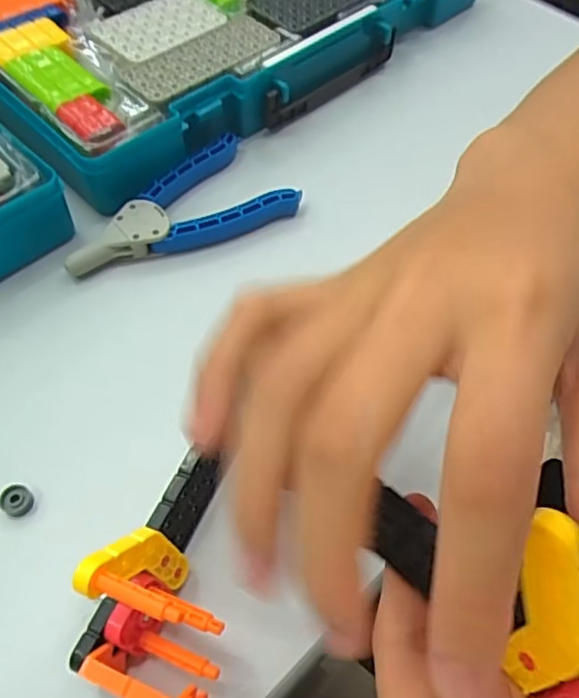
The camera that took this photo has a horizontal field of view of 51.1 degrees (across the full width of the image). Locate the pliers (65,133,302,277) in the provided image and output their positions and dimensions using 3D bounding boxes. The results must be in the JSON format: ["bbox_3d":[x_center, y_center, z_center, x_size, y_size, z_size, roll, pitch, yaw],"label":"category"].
[{"bbox_3d":[-0.061,-0.071,0.336,0.124,0.018,0.063,-35,65,-23],"label":"pliers"}]

